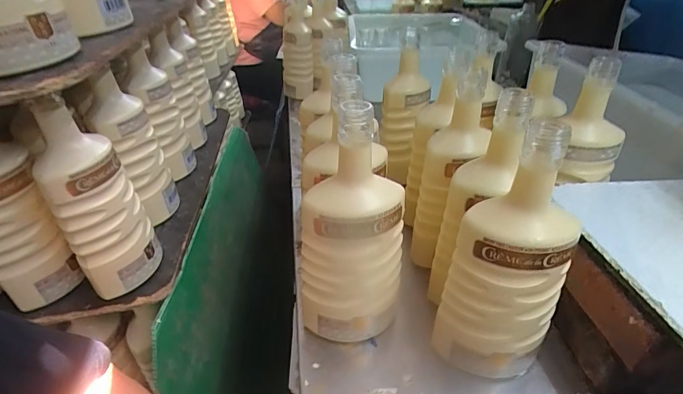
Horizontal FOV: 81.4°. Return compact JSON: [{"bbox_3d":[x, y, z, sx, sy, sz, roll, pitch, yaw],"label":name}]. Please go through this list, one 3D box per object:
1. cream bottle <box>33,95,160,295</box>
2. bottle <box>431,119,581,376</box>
[{"bbox_3d":[-0.264,0.005,0.431,0.066,0.218,0.067,-9,35,-7],"label":"cream bottle"},{"bbox_3d":[0.148,0.066,0.356,0.090,0.246,0.075,-21,39,-23],"label":"bottle"}]

